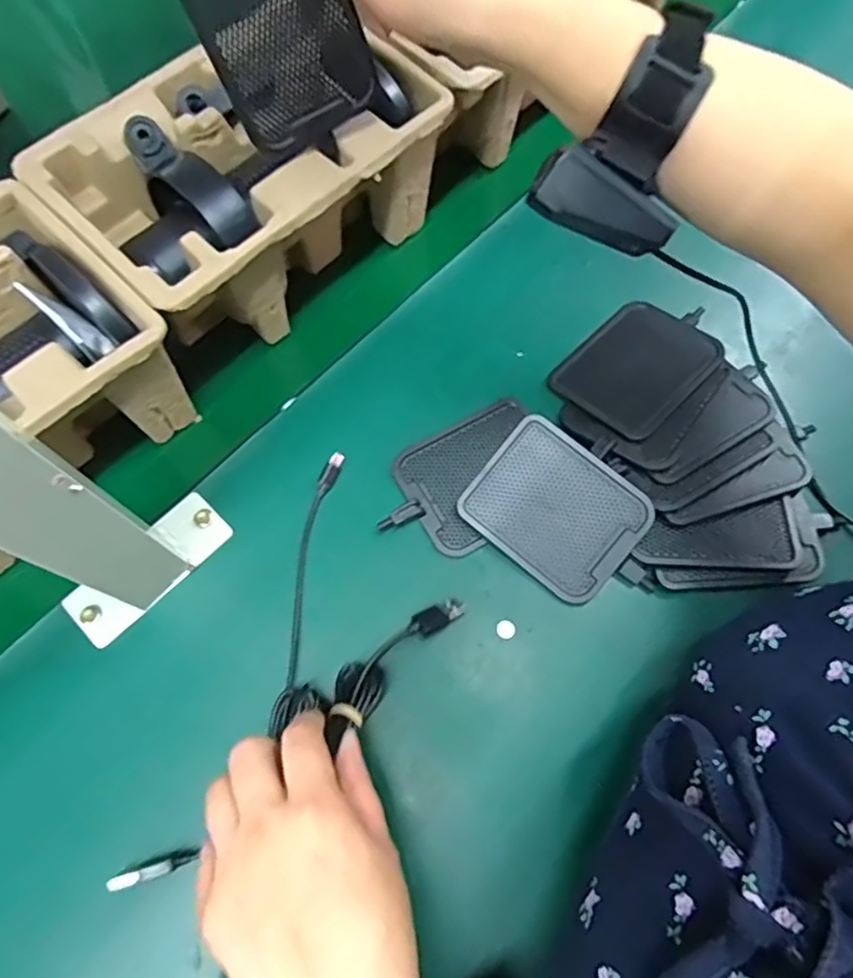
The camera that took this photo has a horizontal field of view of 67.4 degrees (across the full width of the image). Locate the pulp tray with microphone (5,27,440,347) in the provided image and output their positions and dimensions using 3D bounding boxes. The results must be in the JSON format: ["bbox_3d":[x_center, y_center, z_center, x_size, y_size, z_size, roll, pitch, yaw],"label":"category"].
[{"bbox_3d":[-0.111,-0.198,0.427,0.221,0.105,0.145,-43,76,-13],"label":"pulp tray with microphone"}]

